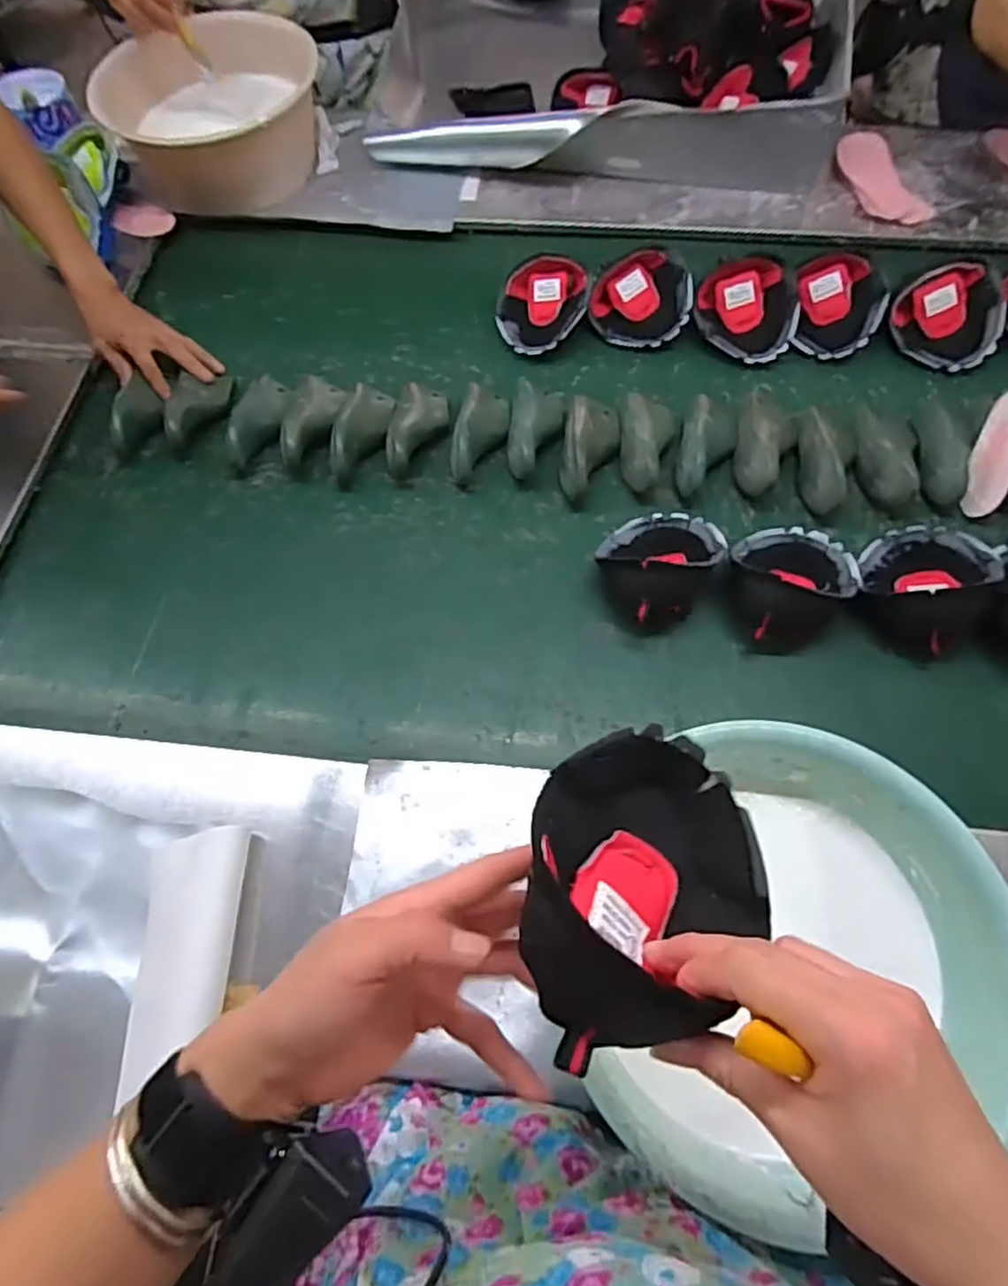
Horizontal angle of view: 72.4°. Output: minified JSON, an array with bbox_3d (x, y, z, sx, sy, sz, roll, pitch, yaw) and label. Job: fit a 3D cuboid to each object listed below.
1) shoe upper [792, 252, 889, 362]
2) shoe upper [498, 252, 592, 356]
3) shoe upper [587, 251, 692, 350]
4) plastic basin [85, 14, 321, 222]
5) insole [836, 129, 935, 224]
[{"bbox_3d":[0.399,-0.408,0.838,0.111,0.059,0.119,4,66,3],"label":"shoe upper"},{"bbox_3d":[0.048,-0.427,0.868,0.122,0.053,0.120,3,66,3],"label":"shoe upper"},{"bbox_3d":[0.170,-0.424,0.865,0.127,0.060,0.107,5,66,4],"label":"shoe upper"},{"bbox_3d":[-0.407,-0.744,0.969,0.285,0.125,0.285,-1,66,1],"label":"plastic basin"},{"bbox_3d":[0.496,-0.616,0.915,0.076,0.015,0.158,-30,76,1],"label":"insole"}]

